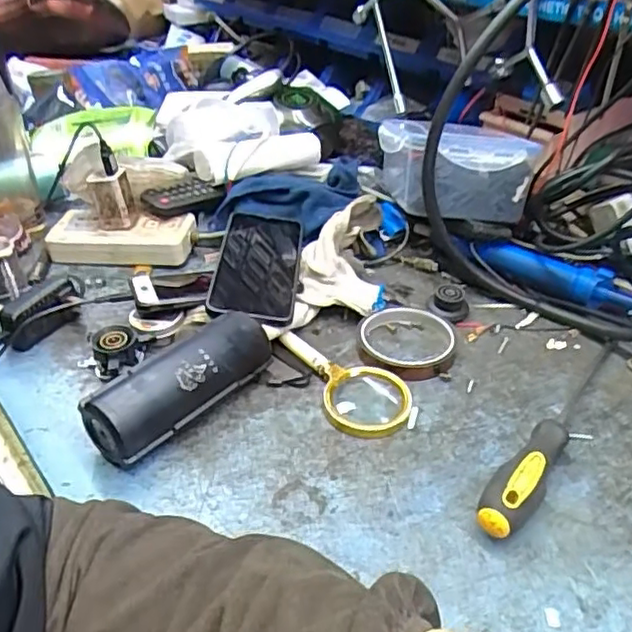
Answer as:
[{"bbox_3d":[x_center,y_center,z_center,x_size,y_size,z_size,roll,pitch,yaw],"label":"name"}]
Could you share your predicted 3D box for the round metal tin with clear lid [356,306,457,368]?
[{"bbox_3d":[0.081,0.022,0.578,0.082,0.015,0.086,7,37,10],"label":"round metal tin with clear lid"}]

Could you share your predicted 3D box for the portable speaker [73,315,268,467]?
[{"bbox_3d":[-0.101,0.053,0.500,0.052,0.053,0.157,26,44,31],"label":"portable speaker"}]

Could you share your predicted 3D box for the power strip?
[{"bbox_3d":[-0.215,-0.086,0.700,0.154,0.032,0.061,3,36,5],"label":"power strip"}]

